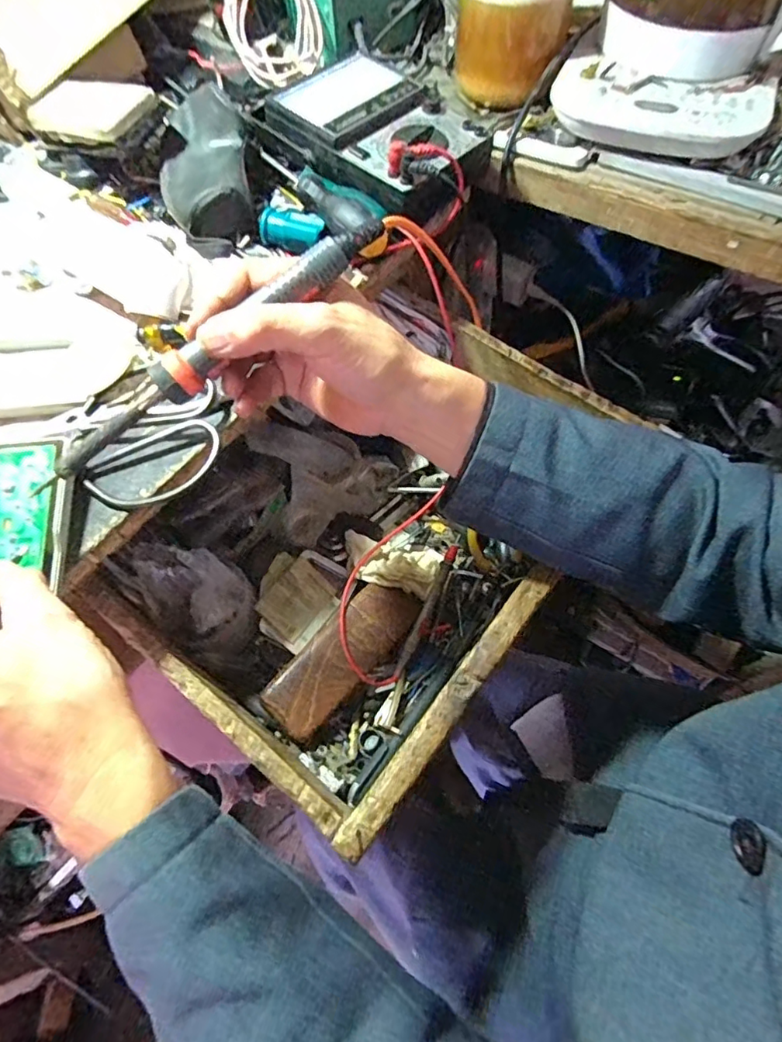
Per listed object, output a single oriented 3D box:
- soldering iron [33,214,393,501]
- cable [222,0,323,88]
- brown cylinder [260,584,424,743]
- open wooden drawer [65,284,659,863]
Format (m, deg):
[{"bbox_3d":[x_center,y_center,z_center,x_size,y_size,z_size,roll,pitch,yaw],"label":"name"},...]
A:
[{"bbox_3d":[-0.095,-0.091,0.294,0.223,0.018,0.018,-38,65,0],"label":"soldering iron"},{"bbox_3d":[-0.111,-0.467,0.521,0.084,0.098,0.033,-33,21,6],"label":"cable"},{"bbox_3d":[-0.036,0.109,0.460,0.053,0.038,0.149,38,69,21],"label":"brown cylinder"},{"bbox_3d":[-0.011,0.021,0.475,0.276,0.114,0.367,35,68,19],"label":"open wooden drawer"}]

